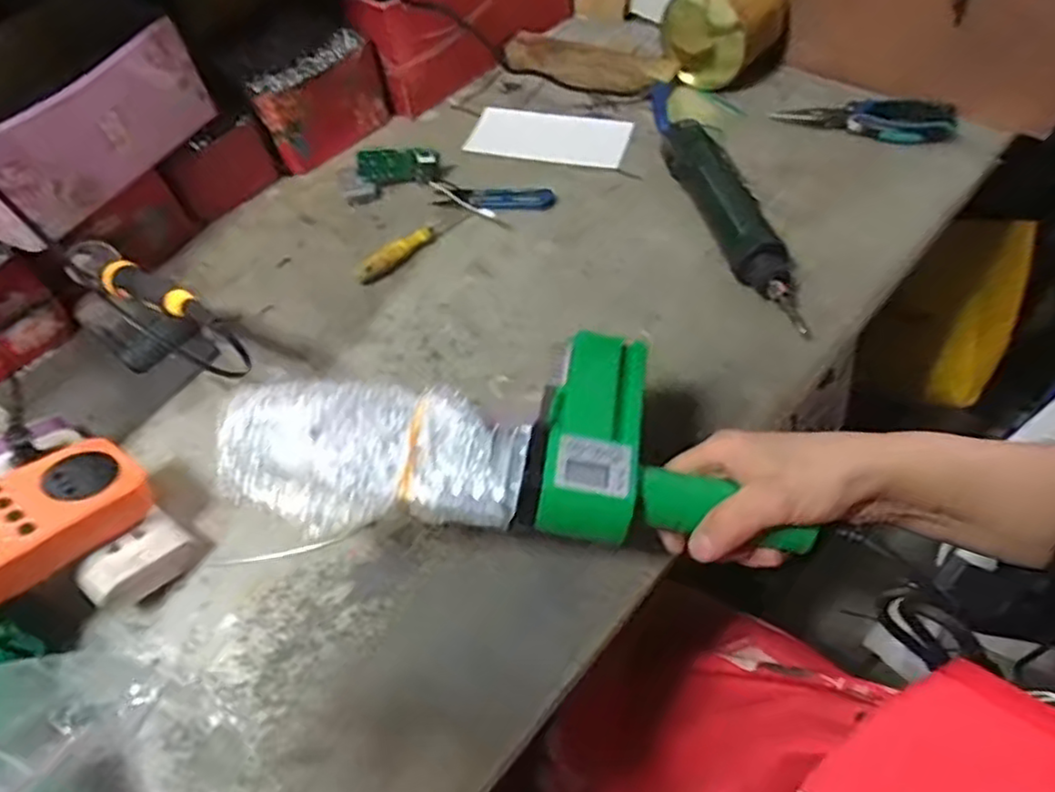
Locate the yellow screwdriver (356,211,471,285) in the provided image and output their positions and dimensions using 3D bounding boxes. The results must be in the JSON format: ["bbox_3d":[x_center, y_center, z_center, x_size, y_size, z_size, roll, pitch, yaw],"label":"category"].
[{"bbox_3d":[-0.100,-0.134,0.596,0.112,0.020,0.017,-40,61,-20],"label":"yellow screwdriver"}]

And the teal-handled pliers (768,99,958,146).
[{"bbox_3d":[0.323,-0.265,0.655,0.157,0.036,0.037,10,58,11],"label":"teal-handled pliers"}]

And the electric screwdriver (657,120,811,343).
[{"bbox_3d":[0.176,-0.142,0.566,0.054,0.046,0.231,-18,55,-7],"label":"electric screwdriver"}]

